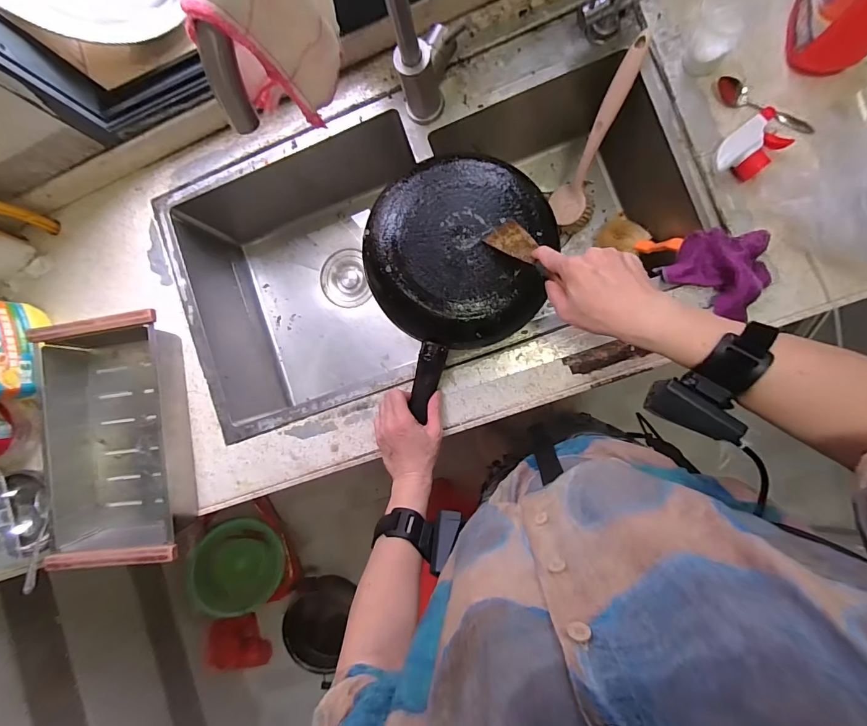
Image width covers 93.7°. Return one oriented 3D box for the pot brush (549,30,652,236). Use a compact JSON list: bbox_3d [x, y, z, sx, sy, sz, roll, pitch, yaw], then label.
[{"bbox_3d":[0.256,-0.348,0.641,0.070,0.274,0.083,20,50,9],"label":"pot brush"}]

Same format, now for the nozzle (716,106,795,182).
[{"bbox_3d":[0.398,-0.269,0.507,0.090,0.028,0.056,-41,83,5],"label":"nozzle"}]

